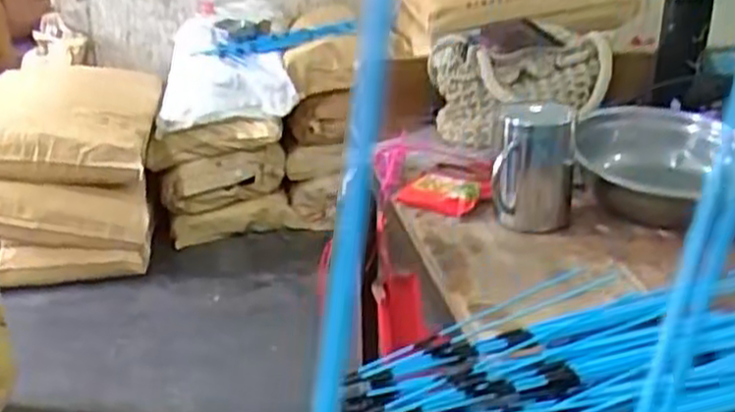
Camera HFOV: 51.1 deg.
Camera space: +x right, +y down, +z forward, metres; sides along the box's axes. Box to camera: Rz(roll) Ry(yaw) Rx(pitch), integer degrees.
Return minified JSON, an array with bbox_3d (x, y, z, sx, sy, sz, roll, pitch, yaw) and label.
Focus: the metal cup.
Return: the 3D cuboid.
[{"bbox_3d":[0.167,-0.039,0.780,0.071,0.115,0.084,7,24,17],"label":"metal cup"}]

